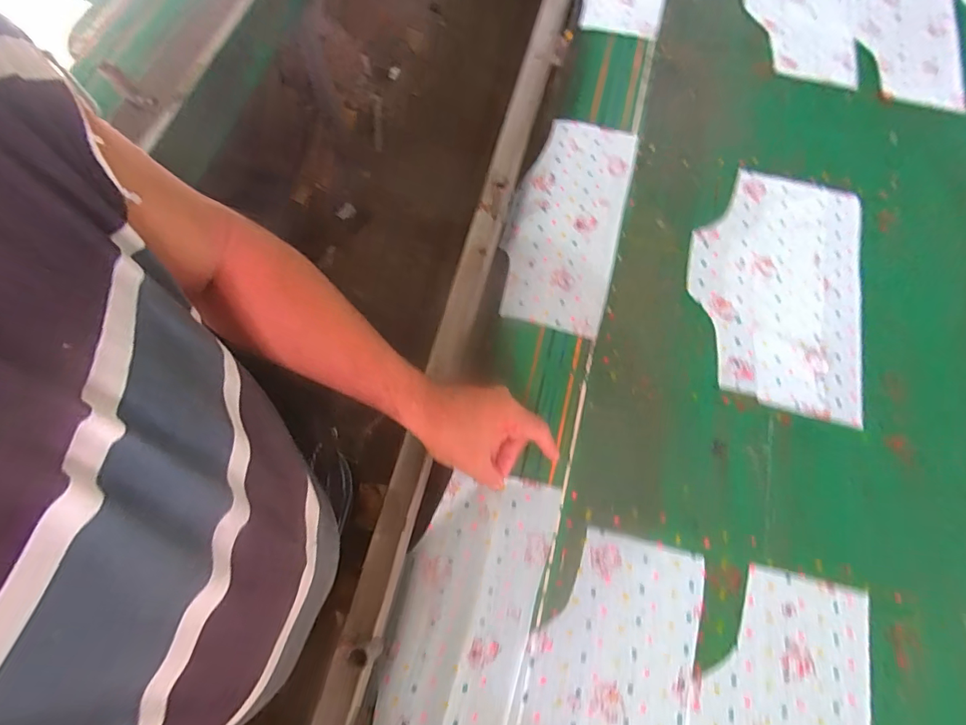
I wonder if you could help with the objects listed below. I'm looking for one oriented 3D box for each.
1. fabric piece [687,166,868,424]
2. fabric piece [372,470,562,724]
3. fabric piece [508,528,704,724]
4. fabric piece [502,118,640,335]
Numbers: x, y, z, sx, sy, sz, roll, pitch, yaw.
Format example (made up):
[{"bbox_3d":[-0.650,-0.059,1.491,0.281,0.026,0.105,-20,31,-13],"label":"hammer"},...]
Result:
[{"bbox_3d":[0.375,-0.106,0.604,0.216,0.005,0.334,17,70,5],"label":"fabric piece"},{"bbox_3d":[-0.025,0.267,0.465,0.134,0.015,0.312,14,69,10],"label":"fabric piece"},{"bbox_3d":[0.109,0.331,0.439,0.156,0.006,0.324,14,70,4],"label":"fabric piece"},{"bbox_3d":[0.109,-0.195,0.629,0.144,0.009,0.322,15,70,4],"label":"fabric piece"}]

